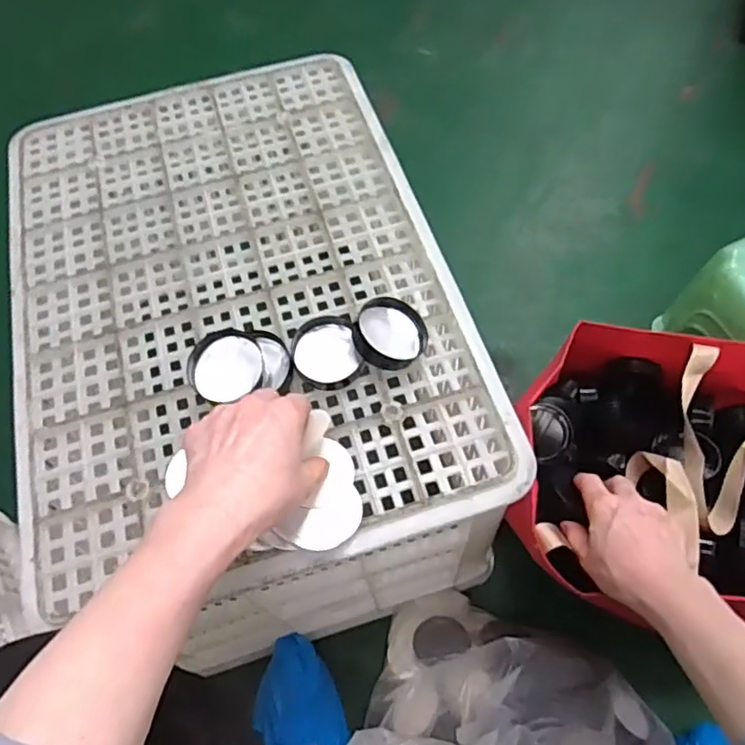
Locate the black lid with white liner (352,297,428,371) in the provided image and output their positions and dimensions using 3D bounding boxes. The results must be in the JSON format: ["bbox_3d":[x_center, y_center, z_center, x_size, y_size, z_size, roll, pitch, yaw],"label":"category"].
[{"bbox_3d":[0.016,-0.033,0.554,0.068,0.024,0.066,15,61,-30],"label":"black lid with white liner"}]

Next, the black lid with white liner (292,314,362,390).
[{"bbox_3d":[-0.043,-0.019,0.556,0.056,0.016,0.068,-13,61,-3],"label":"black lid with white liner"}]

